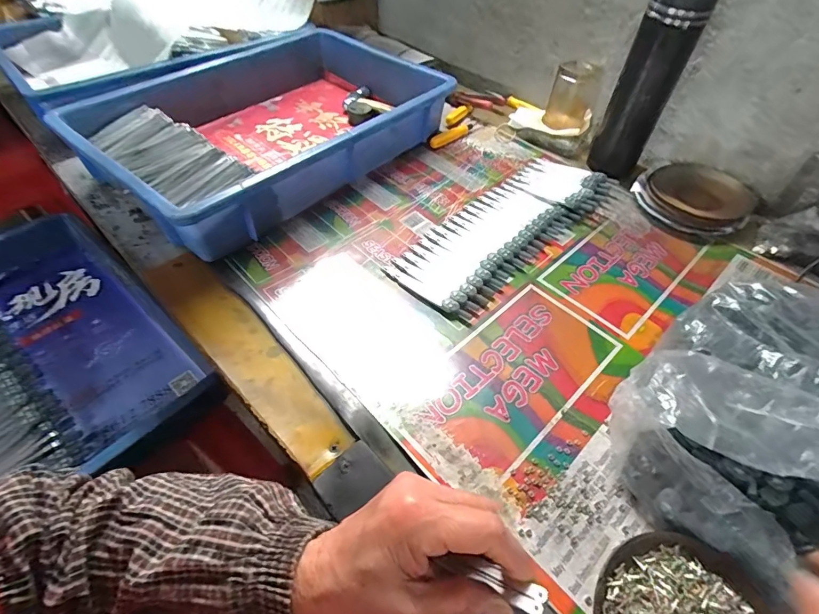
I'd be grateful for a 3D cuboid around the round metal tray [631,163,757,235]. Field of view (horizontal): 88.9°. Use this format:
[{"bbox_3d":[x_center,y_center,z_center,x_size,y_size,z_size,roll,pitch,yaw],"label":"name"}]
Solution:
[{"bbox_3d":[0.373,-0.146,0.549,0.130,0.033,0.130,2,52,-2],"label":"round metal tray"}]

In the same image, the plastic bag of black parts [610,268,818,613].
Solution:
[{"bbox_3d":[0.322,0.101,0.306,0.274,0.081,0.270,39,59,24],"label":"plastic bag of black parts"}]

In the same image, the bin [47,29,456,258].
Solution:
[{"bbox_3d":[-0.180,-0.247,0.559,0.290,0.083,0.420,36,58,23],"label":"bin"}]

